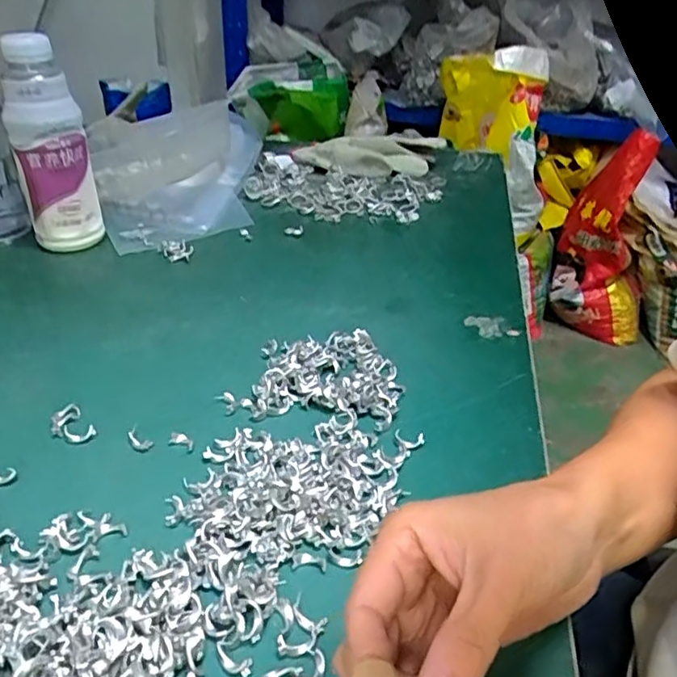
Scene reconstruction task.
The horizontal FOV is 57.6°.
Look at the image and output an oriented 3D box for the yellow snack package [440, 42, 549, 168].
[{"bbox_3d":[0.411,-0.611,1.621,0.271,0.272,0.078,-1,21,4],"label":"yellow snack package"}]

